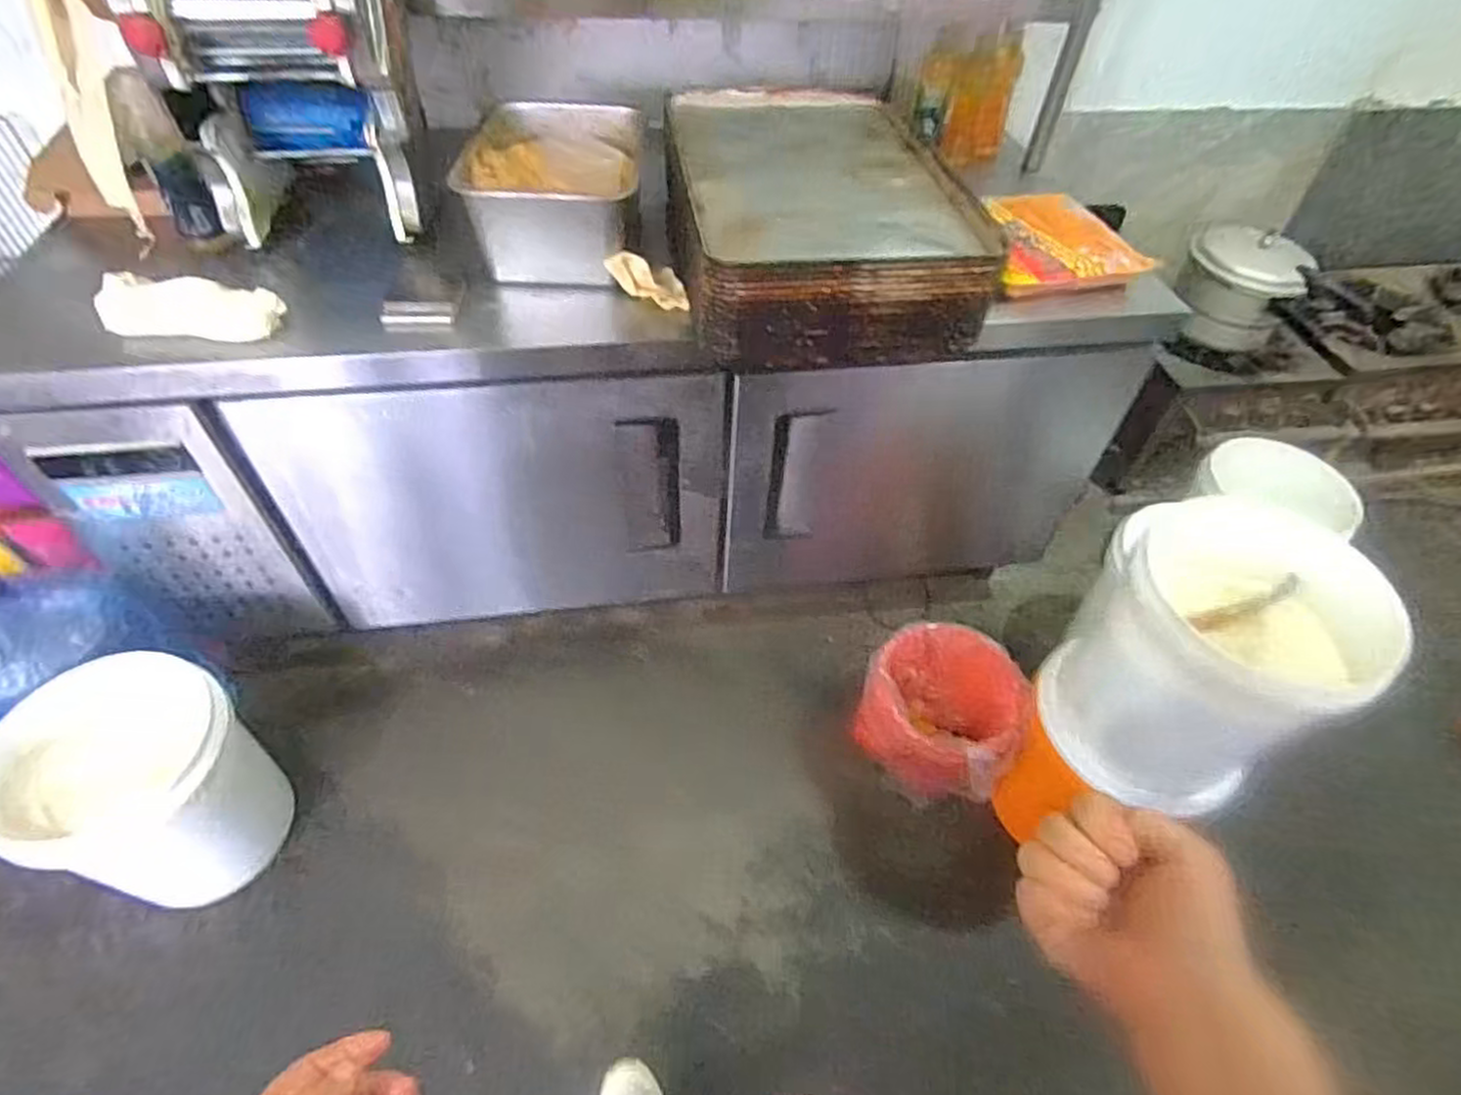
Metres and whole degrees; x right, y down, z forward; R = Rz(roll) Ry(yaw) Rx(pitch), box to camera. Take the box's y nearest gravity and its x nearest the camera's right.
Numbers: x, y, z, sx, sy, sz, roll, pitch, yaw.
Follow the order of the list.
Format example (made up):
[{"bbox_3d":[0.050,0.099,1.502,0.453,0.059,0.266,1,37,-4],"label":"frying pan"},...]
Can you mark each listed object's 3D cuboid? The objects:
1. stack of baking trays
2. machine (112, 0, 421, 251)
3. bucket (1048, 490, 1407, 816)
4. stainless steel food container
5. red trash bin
[{"bbox_3d":[0.123,-0.514,1.120,0.395,0.187,0.578,-6,48,-6],"label":"stack of baking trays"},{"bbox_3d":[-0.683,-0.726,1.071,0.395,0.396,0.379,-11,49,-10],"label":"machine"},{"bbox_3d":[0.680,0.165,1.054,0.288,0.364,0.307,-31,55,-26],"label":"bucket"},{"bbox_3d":[-0.274,-0.566,1.147,0.244,0.163,0.310,1,48,1],"label":"stainless steel food container"},{"bbox_3d":[0.392,0.325,1.380,0.285,0.267,0.279,7,48,6],"label":"red trash bin"}]

